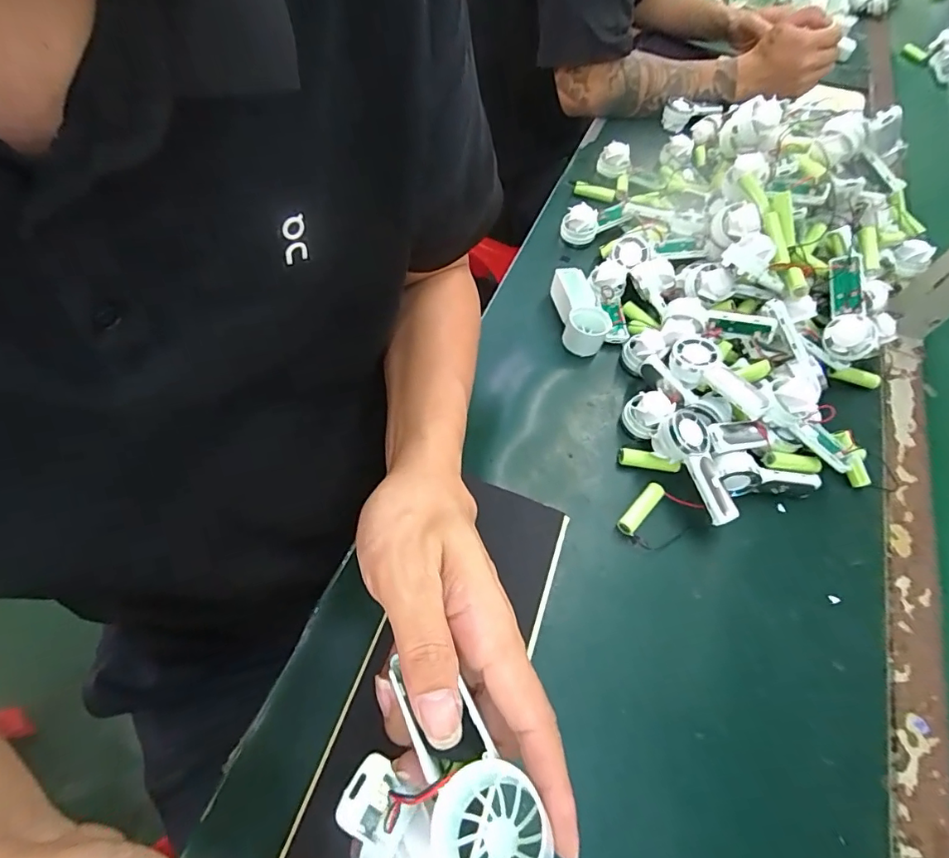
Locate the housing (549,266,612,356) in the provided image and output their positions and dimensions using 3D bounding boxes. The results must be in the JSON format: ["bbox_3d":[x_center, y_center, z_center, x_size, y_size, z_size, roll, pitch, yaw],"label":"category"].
[{"bbox_3d":[0.108,-0.123,0.509,0.043,0.033,0.094,-5,60,-7],"label":"housing"}]

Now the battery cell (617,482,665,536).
[{"bbox_3d":[0.137,0.066,0.411,0.015,0.014,0.053,39,64,17],"label":"battery cell"}]

